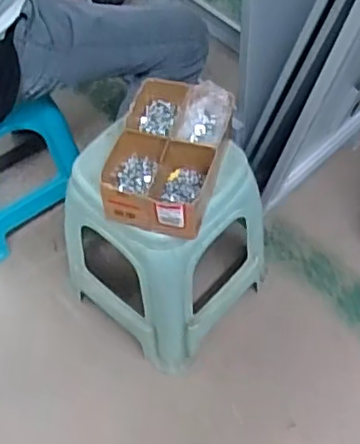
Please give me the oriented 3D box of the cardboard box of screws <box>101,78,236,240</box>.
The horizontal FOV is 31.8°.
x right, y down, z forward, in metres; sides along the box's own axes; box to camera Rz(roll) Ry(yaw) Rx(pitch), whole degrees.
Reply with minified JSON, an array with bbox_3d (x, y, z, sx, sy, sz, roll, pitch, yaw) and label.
[{"bbox_3d":[-0.016,-0.131,1.180,0.193,0.086,0.302,14,60,9],"label":"cardboard box of screws"}]

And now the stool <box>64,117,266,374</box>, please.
[{"bbox_3d":[-0.028,0.030,1.409,0.346,0.494,0.377,37,66,21],"label":"stool"}]

